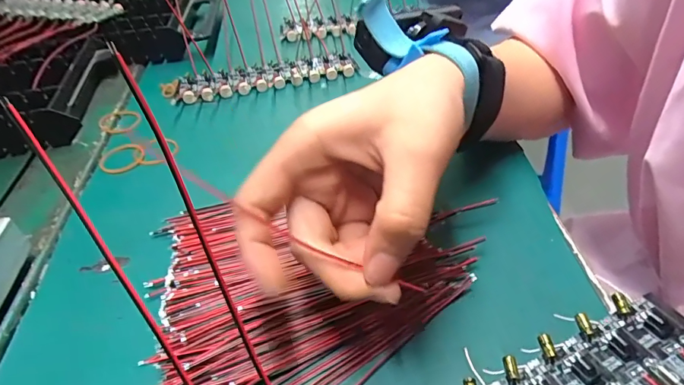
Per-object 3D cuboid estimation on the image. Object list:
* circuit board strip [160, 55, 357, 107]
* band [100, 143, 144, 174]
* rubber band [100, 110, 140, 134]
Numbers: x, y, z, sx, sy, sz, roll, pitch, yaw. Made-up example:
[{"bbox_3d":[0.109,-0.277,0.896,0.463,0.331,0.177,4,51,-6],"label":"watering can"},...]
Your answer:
[{"bbox_3d":[-0.074,-0.105,0.400,0.172,0.009,0.048,-15,42,-8],"label":"circuit board strip"},{"bbox_3d":[-0.164,-0.027,0.326,0.031,0.004,0.034,-26,47,-12],"label":"band"},{"bbox_3d":[-0.184,-0.060,0.362,0.031,0.004,0.036,-27,45,-21],"label":"rubber band"}]

